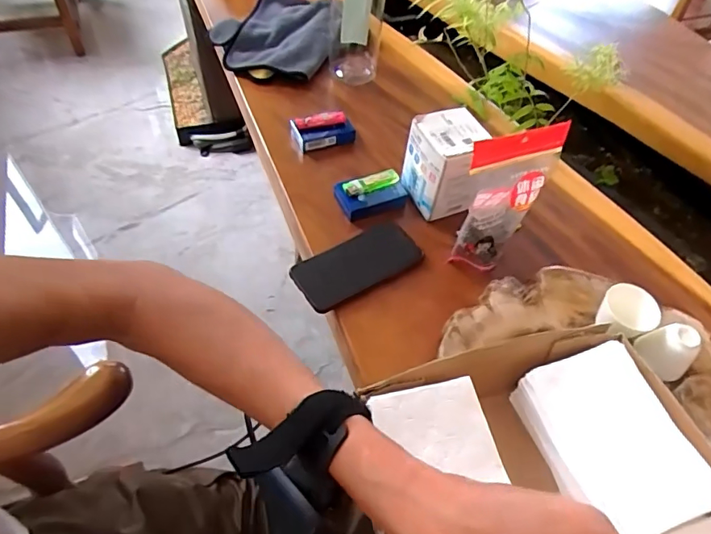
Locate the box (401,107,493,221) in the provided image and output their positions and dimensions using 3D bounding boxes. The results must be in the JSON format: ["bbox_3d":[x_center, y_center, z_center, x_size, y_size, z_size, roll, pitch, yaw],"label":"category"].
[{"bbox_3d":[0.124,-0.136,0.667,0.091,0.118,0.093,-20,57,-18],"label":"box"}]

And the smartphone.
[{"bbox_3d":[0.001,-0.005,0.611,0.155,0.015,0.075,-31,62,-21],"label":"smartphone"}]

